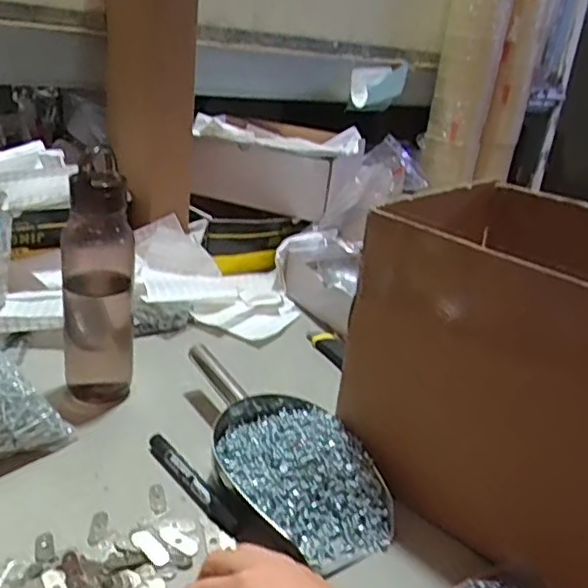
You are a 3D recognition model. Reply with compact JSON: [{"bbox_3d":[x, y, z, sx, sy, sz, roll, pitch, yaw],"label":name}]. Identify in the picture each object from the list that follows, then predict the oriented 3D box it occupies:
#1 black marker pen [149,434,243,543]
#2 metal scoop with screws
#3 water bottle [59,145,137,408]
[{"bbox_3d":[-0.087,0.163,0.535,0.016,0.012,0.142,-13,30,-39],"label":"black marker pen"},{"bbox_3d":[-0.025,0.136,0.577,0.123,0.050,0.268,-8,28,-32],"label":"metal scoop with screws"},{"bbox_3d":[-0.188,0.001,0.601,0.068,0.246,0.061,0,24,-17],"label":"water bottle"}]

